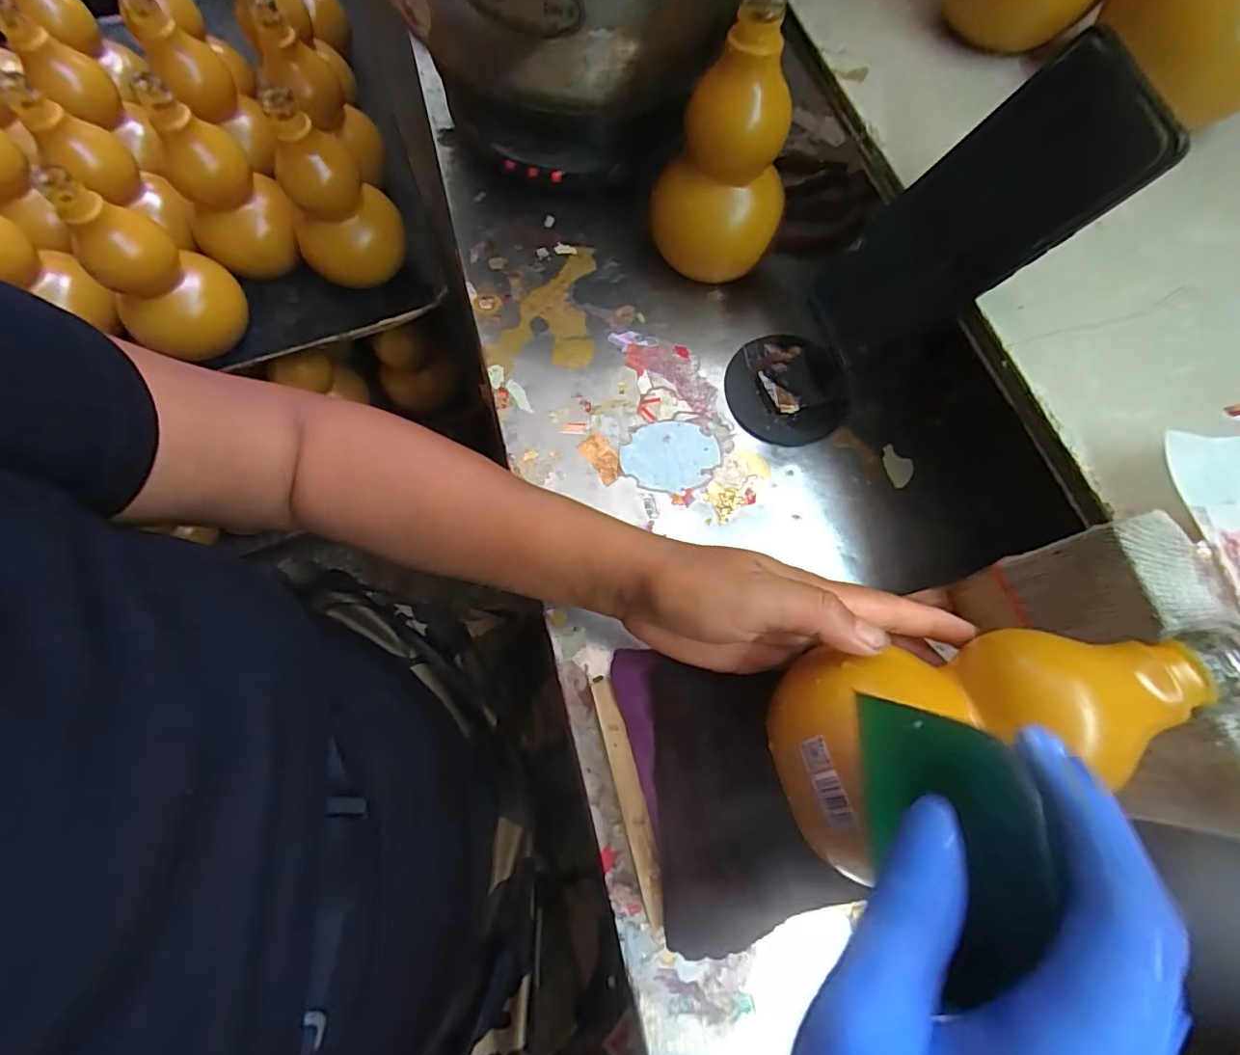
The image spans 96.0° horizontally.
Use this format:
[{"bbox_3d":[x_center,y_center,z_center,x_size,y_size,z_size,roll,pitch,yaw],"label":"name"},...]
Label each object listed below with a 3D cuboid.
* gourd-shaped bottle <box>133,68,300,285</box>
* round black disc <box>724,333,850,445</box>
[{"bbox_3d":[-0.370,-0.311,0.518,0.095,0.158,0.083,-31,74,-9],"label":"gourd-shaped bottle"},{"bbox_3d":[0.125,-0.106,0.419,0.087,0.012,0.089,0,71,-1],"label":"round black disc"}]

